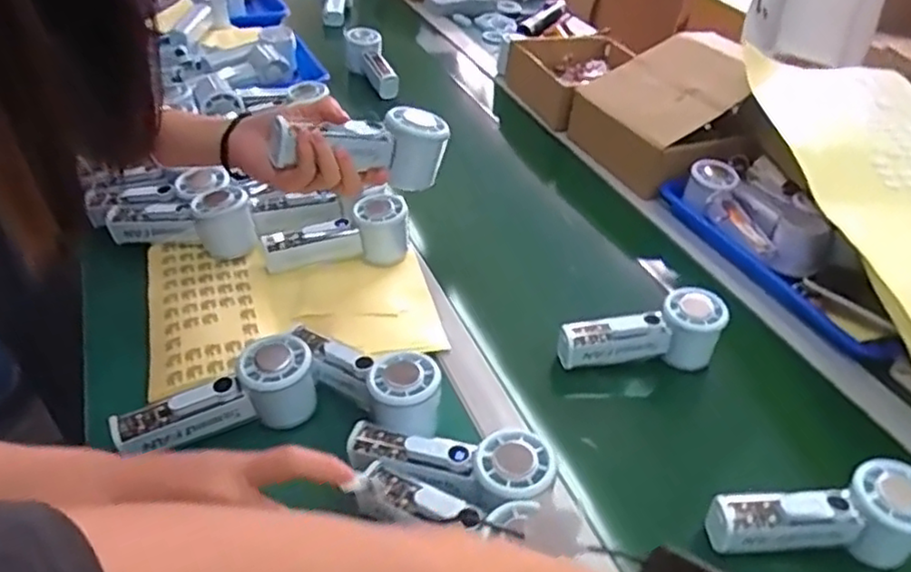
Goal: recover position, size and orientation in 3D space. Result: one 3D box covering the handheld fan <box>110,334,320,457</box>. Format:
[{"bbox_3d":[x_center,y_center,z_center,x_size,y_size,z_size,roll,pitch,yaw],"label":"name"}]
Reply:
[{"bbox_3d":[-0.191,0.088,0.535,0.153,0.055,0.051,-12,42,-21],"label":"handheld fan"}]

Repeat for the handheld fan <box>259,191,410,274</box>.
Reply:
[{"bbox_3d":[-0.124,-0.050,0.716,0.152,0.054,0.061,-16,42,-6],"label":"handheld fan"}]

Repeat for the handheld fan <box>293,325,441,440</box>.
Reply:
[{"bbox_3d":[-0.075,0.070,0.561,0.145,0.053,0.056,33,46,29],"label":"handheld fan"}]

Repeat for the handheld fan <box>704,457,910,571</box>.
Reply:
[{"bbox_3d":[0.267,0.176,0.497,0.159,0.062,0.055,-8,39,3],"label":"handheld fan"}]

